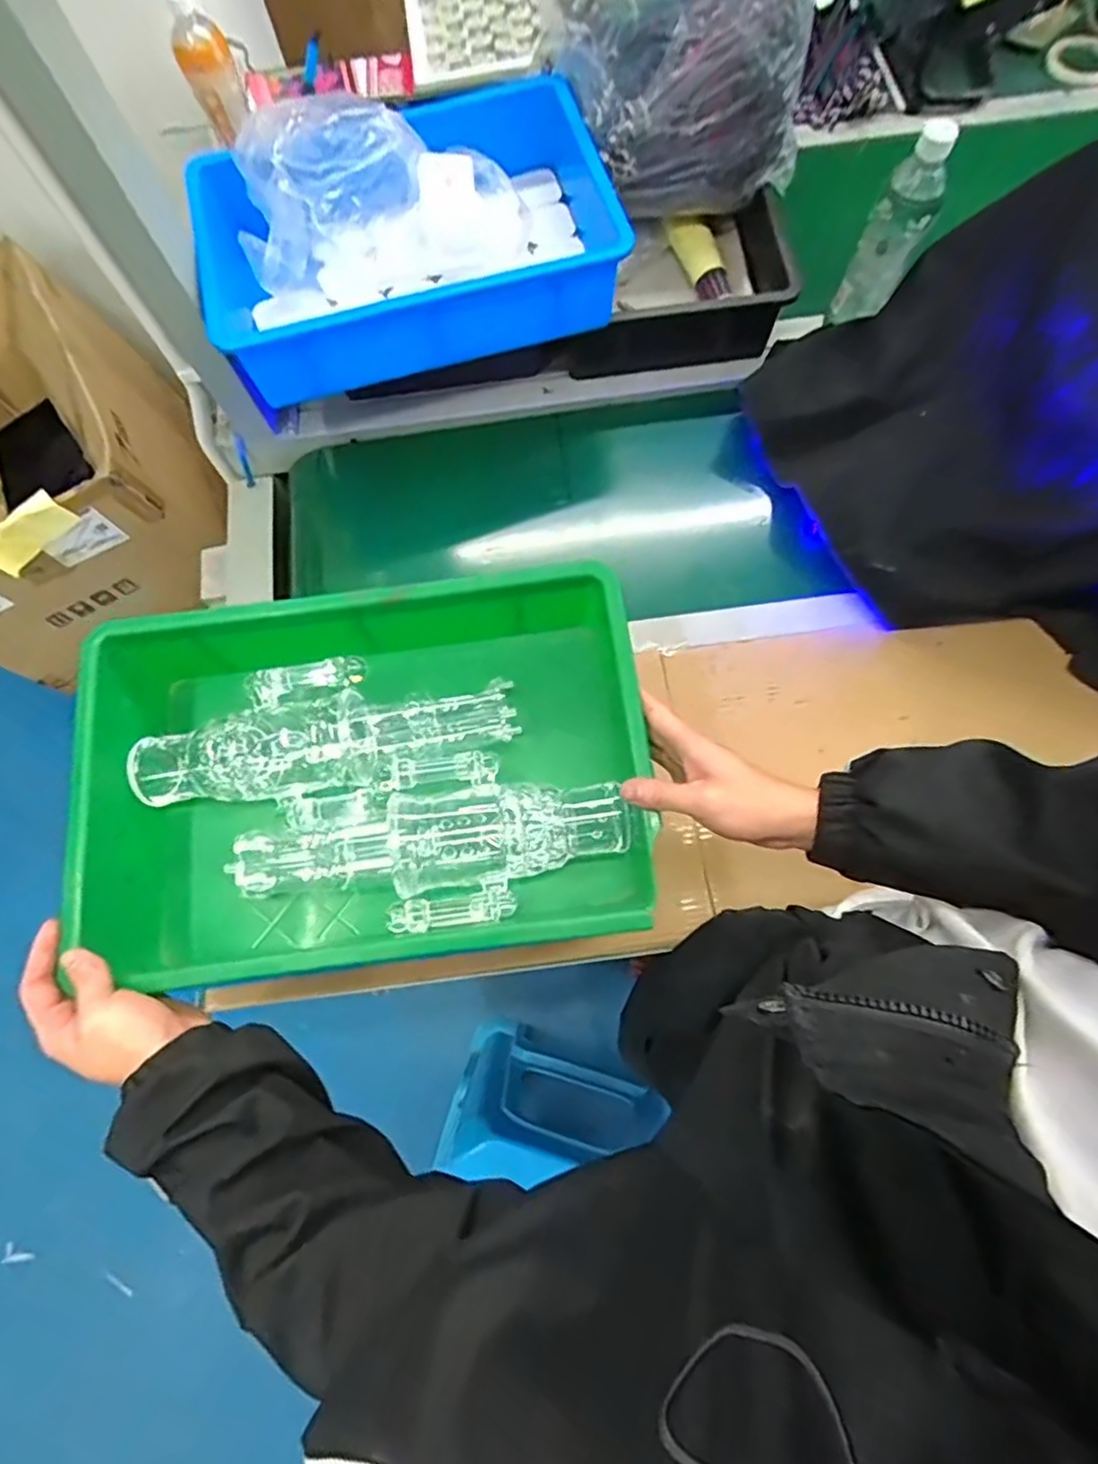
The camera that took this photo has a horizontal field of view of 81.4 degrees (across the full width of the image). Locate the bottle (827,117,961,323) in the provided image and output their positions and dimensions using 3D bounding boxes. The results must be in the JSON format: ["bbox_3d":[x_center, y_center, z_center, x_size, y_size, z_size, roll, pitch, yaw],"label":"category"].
[{"bbox_3d":[0.359,-0.516,0.668,0.061,0.178,0.053,25,76,10],"label":"bottle"}]

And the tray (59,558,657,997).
[{"bbox_3d":[-0.138,0.037,0.504,0.415,0.110,0.275,-8,73,0],"label":"tray"}]

